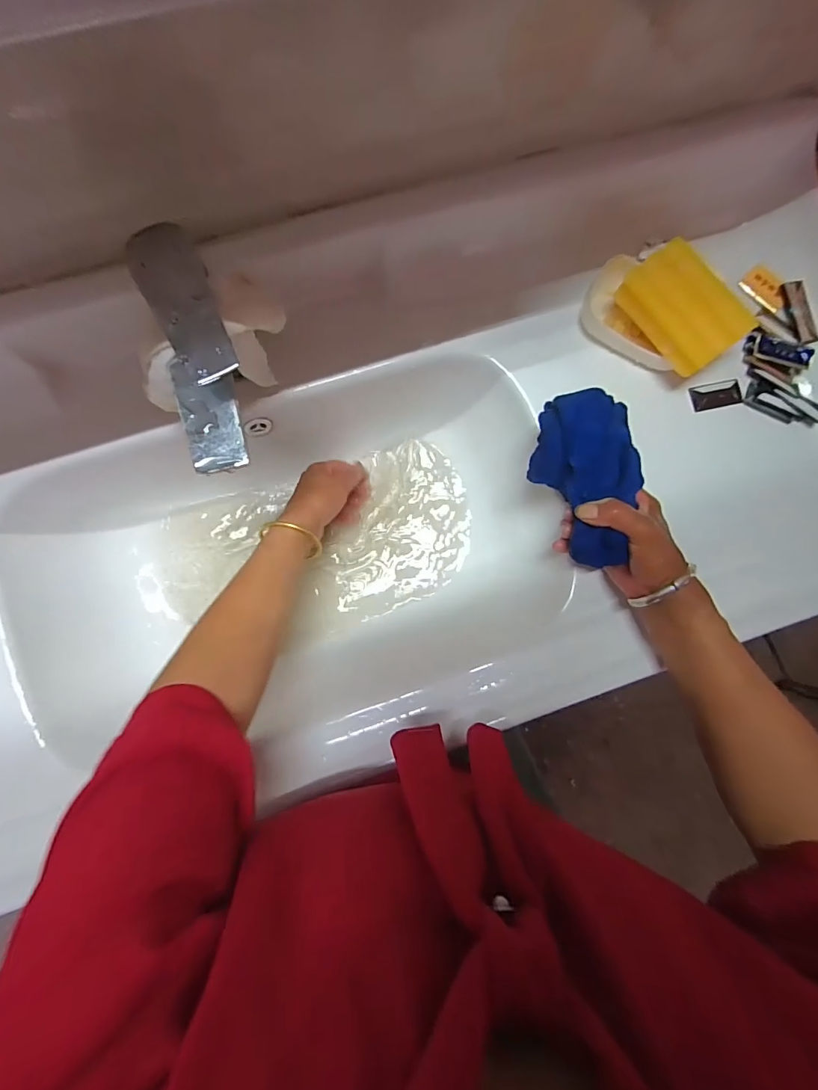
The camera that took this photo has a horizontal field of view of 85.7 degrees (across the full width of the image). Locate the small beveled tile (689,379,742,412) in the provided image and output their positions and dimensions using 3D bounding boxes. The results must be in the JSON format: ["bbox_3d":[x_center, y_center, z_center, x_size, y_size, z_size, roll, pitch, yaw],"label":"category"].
[{"bbox_3d":[0.315,-0.154,0.450,0.055,0.004,0.027,-12,87,-4],"label":"small beveled tile"}]

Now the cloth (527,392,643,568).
[{"bbox_3d":[0.151,-0.054,0.373,0.082,0.042,0.141,-4,86,-4],"label":"cloth"}]

